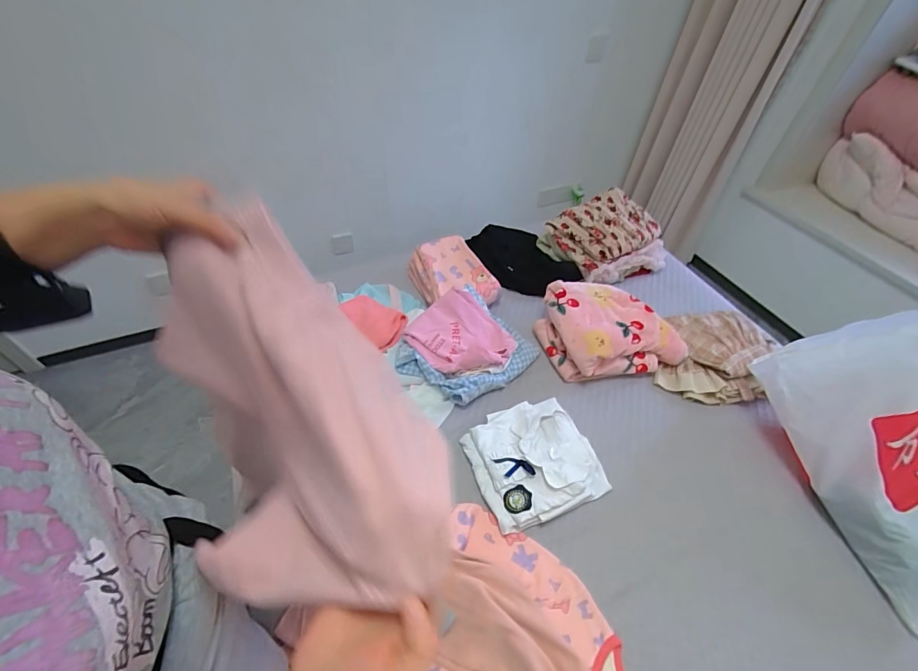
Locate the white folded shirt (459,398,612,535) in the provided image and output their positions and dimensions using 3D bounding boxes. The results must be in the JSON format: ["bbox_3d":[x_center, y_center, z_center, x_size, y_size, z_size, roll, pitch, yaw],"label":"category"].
[{"bbox_3d":[0.160,0.256,0.877,0.260,0.041,0.246,-16,52,-17],"label":"white folded shirt"}]

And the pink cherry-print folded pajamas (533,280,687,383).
[{"bbox_3d":[0.385,-0.023,1.076,0.334,0.123,0.252,-6,49,-9],"label":"pink cherry-print folded pajamas"}]

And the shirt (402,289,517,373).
[{"bbox_3d":[0.007,-0.002,1.012,0.233,0.068,0.204,37,56,26],"label":"shirt"}]

